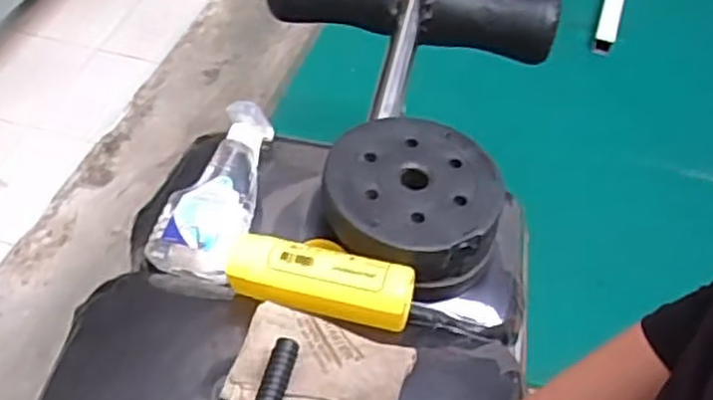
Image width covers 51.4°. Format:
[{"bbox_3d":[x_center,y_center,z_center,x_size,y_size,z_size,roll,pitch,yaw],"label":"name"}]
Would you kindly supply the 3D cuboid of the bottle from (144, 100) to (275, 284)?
[{"bbox_3d":[-0.155,-0.019,0.839,0.100,0.056,0.218,14,60,9],"label":"bottle"}]

